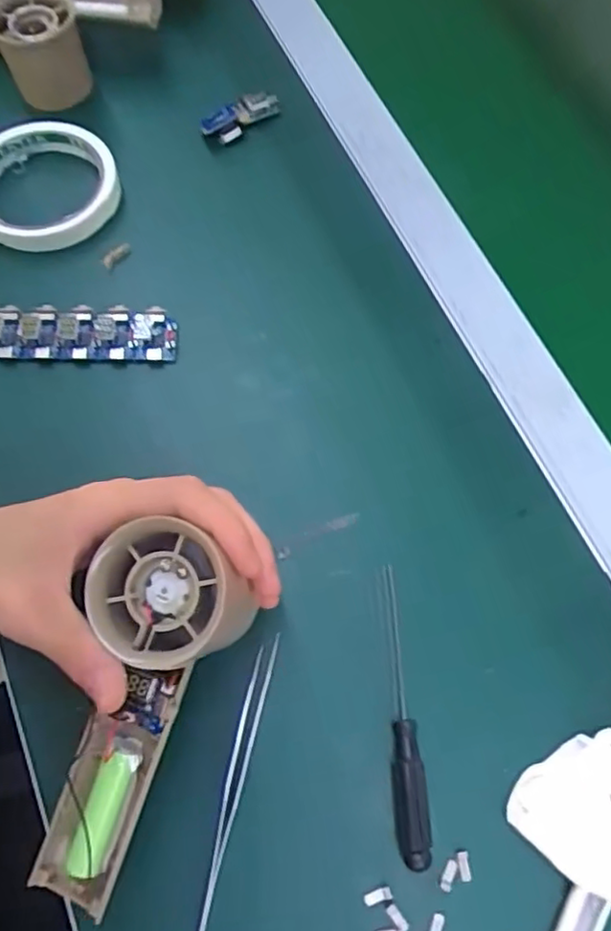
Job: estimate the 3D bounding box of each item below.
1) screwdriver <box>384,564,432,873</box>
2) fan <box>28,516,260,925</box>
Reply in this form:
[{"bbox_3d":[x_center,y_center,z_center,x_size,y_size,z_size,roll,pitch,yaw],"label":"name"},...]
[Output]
[{"bbox_3d":[0.047,0.115,0.309,0.014,0.012,0.132,-1,69,-2],"label":"screwdriver"},{"bbox_3d":[-0.069,0.099,0.271,0.058,0.043,0.156,17,92,5],"label":"fan"}]

